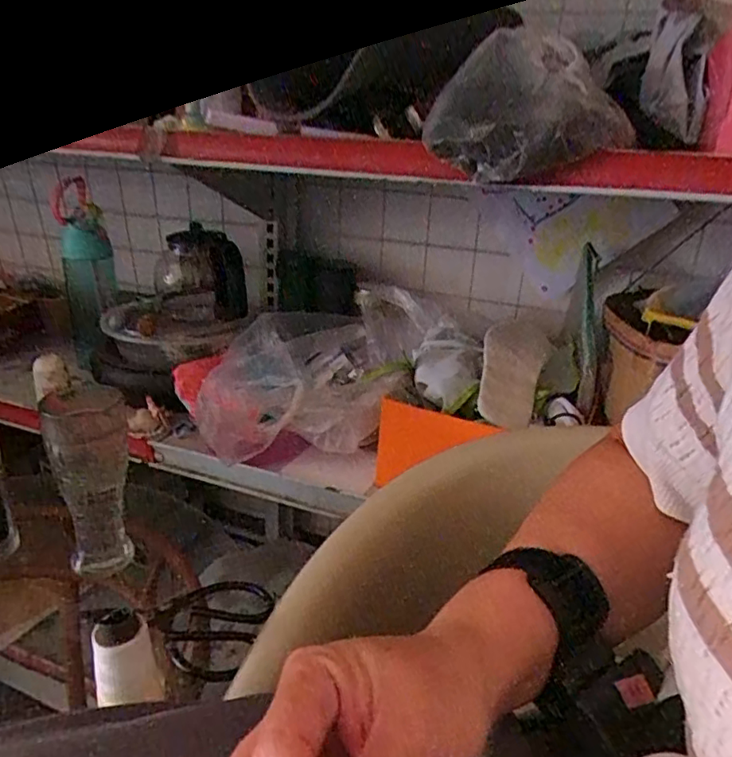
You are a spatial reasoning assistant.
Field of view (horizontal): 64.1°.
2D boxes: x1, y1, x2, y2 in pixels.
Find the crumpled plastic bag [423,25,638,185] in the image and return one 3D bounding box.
[{"bbox_3d":[0.146,-0.252,0.536,0.166,0.124,0.087,4,21,0],"label":"crumpled plastic bag"}]

